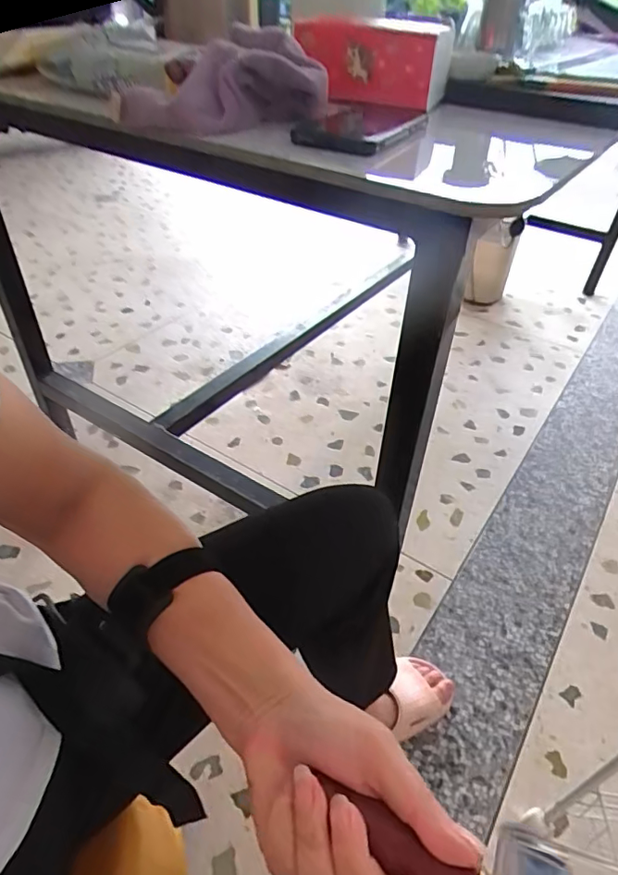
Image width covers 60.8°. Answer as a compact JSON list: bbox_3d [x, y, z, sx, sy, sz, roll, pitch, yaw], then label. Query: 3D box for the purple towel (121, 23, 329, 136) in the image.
[{"bbox_3d":[-0.075,-0.314,0.463,0.175,0.062,0.081,-18,47,-20],"label":"purple towel"}]

